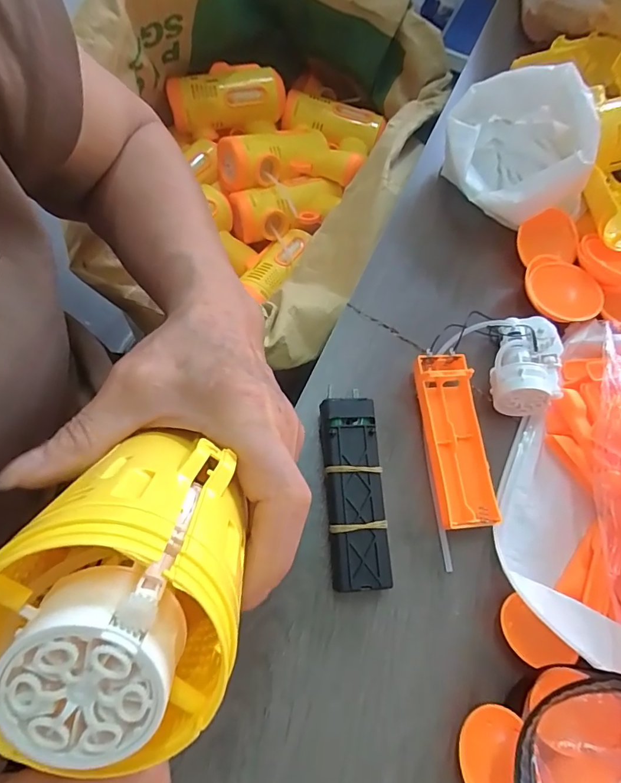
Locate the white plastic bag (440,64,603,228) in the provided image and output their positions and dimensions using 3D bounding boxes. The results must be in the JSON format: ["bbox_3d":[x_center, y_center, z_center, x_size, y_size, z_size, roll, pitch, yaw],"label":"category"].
[{"bbox_3d":[0.162,-0.190,0.365,0.106,0.076,0.119,3,67,-5],"label":"white plastic bag"}]

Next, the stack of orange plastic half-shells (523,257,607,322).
[{"bbox_3d":[0.194,-0.078,0.349,0.054,0.013,0.058,4,66,-5],"label":"stack of orange plastic half-shells"}]

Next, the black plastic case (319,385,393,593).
[{"bbox_3d":[0.025,0.059,0.269,0.033,0.027,0.109,-3,66,-4],"label":"black plastic case"}]

